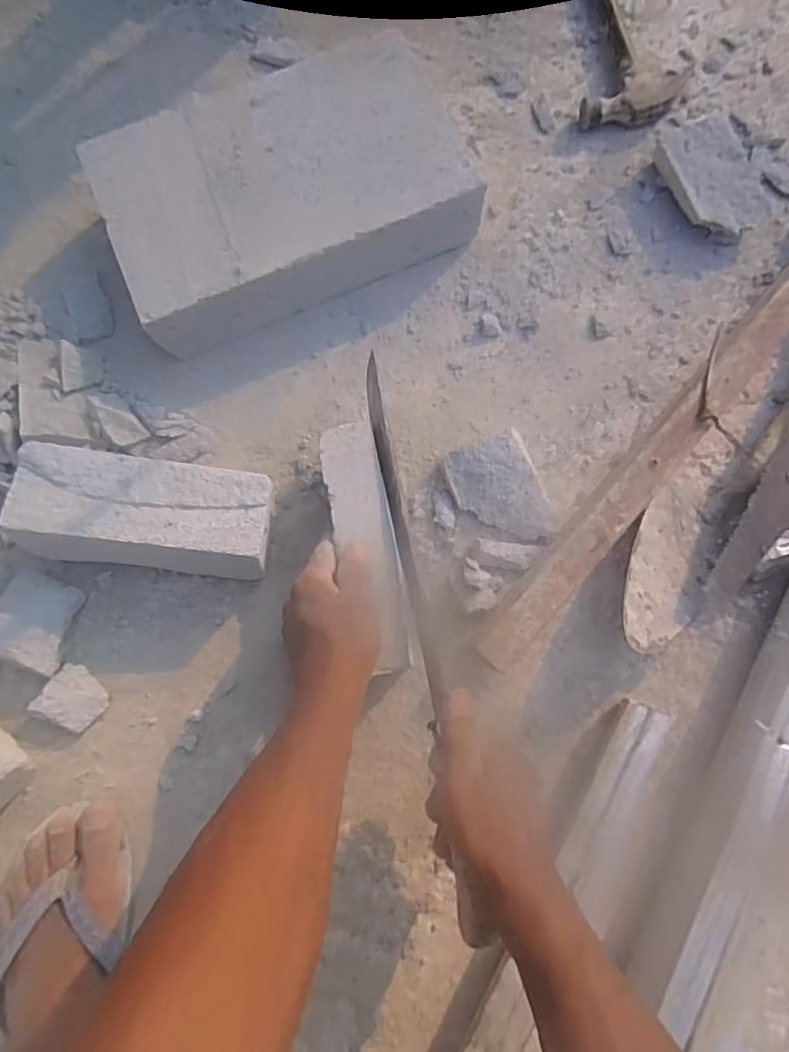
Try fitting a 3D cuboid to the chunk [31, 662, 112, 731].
[{"bbox_3d":[-0.270,0.146,0.505,0.047,0.025,0.044,35,80,8],"label":"chunk"}]

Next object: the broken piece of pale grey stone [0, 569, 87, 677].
[{"bbox_3d":[-0.304,0.079,0.506,0.065,0.022,0.076,22,63,-17],"label":"broken piece of pale grey stone"}]

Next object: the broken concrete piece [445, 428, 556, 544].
[{"bbox_3d":[0.096,-0.028,0.537,0.072,0.030,0.098,-26,78,-5],"label":"broken concrete piece"}]

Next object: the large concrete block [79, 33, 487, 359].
[{"bbox_3d":[-0.105,-0.315,0.577,0.324,0.078,0.199,-24,78,-5],"label":"large concrete block"}]

